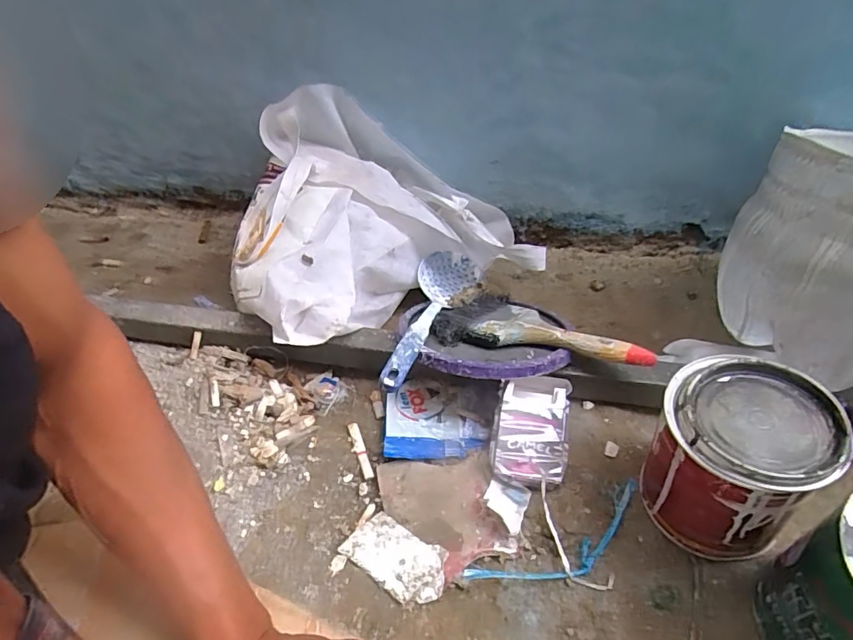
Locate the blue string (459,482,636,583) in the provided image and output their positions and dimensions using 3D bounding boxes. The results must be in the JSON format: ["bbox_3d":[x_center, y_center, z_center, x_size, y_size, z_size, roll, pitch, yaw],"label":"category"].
[{"bbox_3d":[0.114,0.182,0.400,0.167,0.012,0.043,-22,48,-14],"label":"blue string"}]

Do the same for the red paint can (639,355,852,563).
[{"bbox_3d":[0.222,0.107,0.374,0.099,0.139,0.092,-3,46,3],"label":"red paint can"}]

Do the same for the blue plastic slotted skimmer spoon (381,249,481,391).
[{"bbox_3d":[0.008,-0.010,0.527,0.069,0.035,0.245,6,30,12],"label":"blue plastic slotted skimmer spoon"}]

